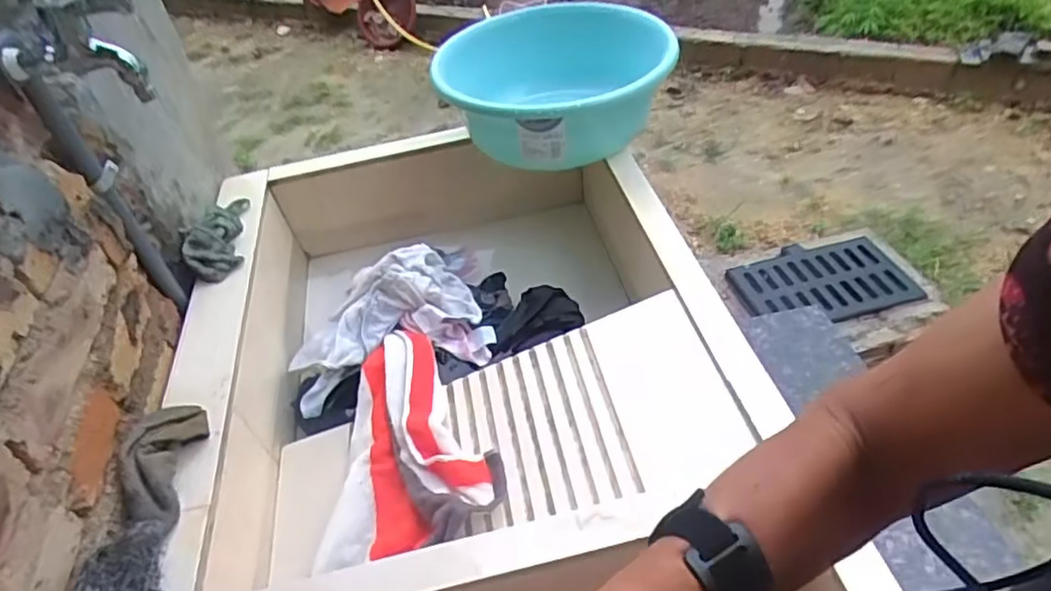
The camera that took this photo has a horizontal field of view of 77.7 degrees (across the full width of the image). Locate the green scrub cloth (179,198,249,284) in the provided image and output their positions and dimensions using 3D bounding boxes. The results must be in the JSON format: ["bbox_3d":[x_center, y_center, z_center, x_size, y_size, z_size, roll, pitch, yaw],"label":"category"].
[{"bbox_3d":[-0.391,-0.081,0.822,0.060,0.043,0.145,-12,43,-7],"label":"green scrub cloth"}]

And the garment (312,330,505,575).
[{"bbox_3d":[-0.109,0.126,0.675,0.169,0.069,0.280,-4,43,2],"label":"garment"}]

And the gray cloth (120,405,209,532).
[{"bbox_3d":[-0.322,0.145,0.567,0.055,0.031,0.129,-7,43,-1],"label":"gray cloth"}]

